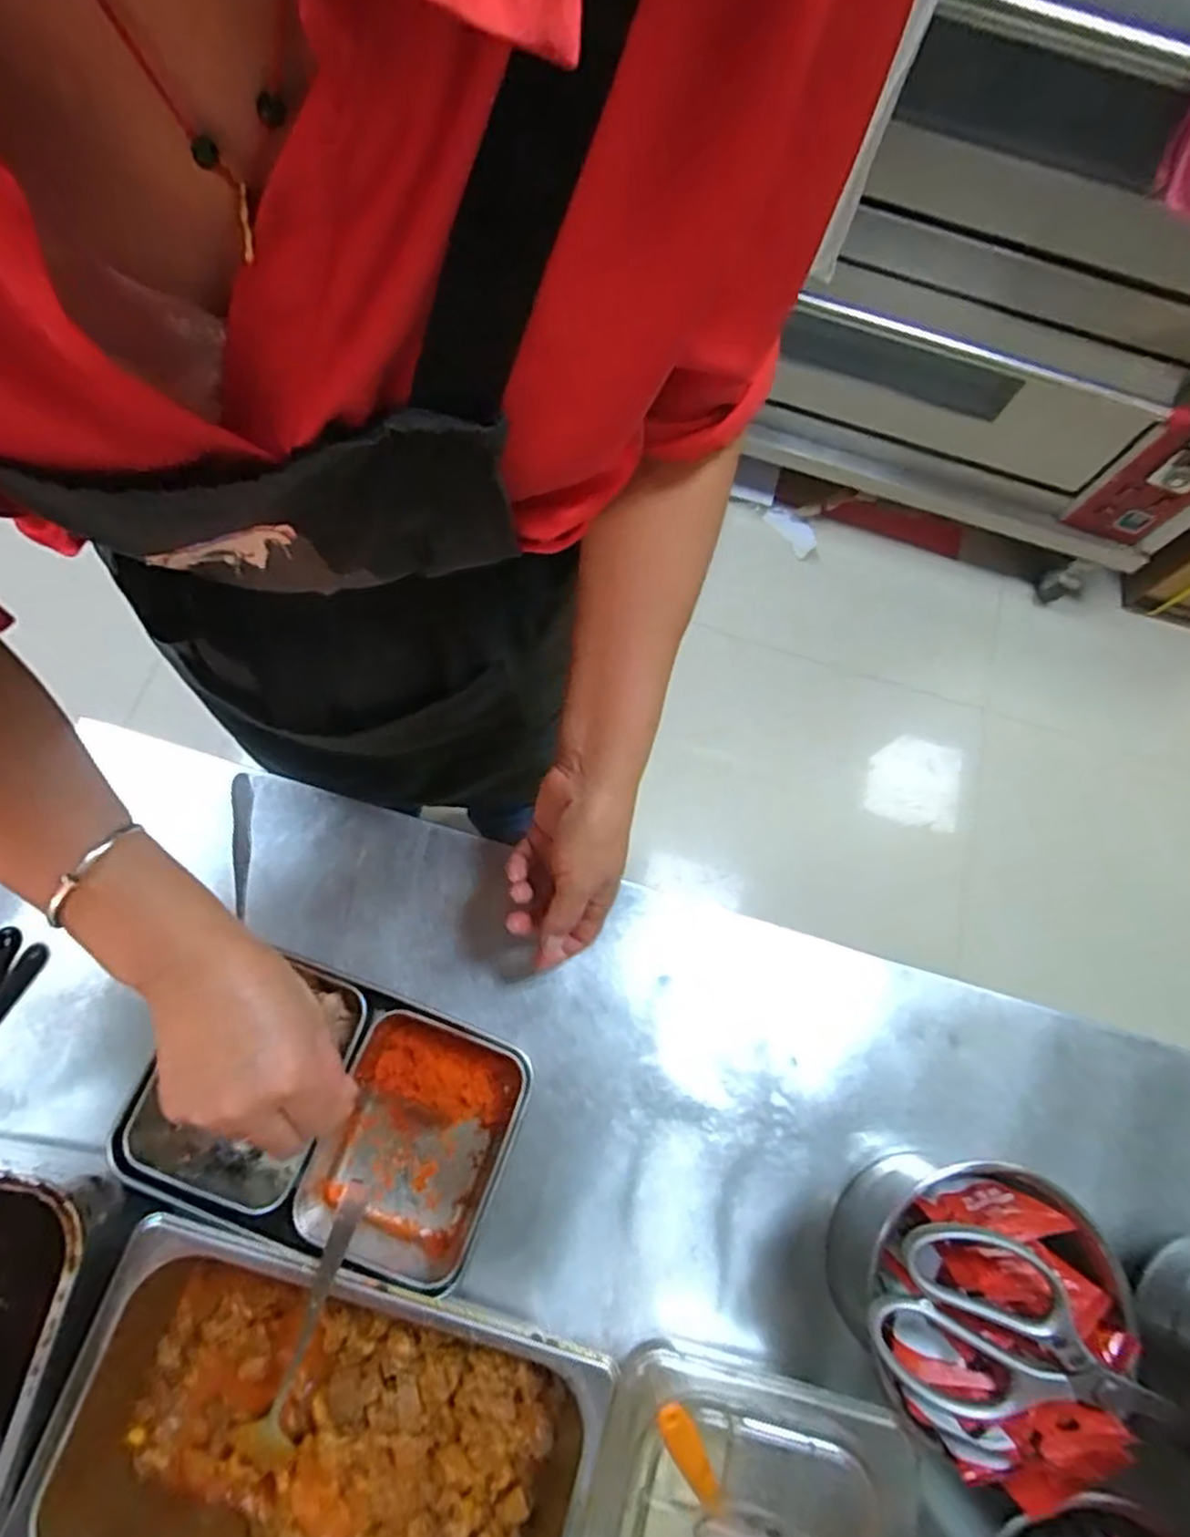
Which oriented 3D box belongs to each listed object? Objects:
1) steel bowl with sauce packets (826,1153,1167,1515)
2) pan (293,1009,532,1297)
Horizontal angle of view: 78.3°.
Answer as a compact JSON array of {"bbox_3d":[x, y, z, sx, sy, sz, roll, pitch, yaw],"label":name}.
[{"bbox_3d":[0.228,0.315,0.435,0.144,0.138,0.139,1,72,-4],"label":"steel bowl with sauce packets"},{"bbox_3d":[-0.115,0.240,0.464,0.116,0.057,0.149,20,72,2],"label":"pan"}]

